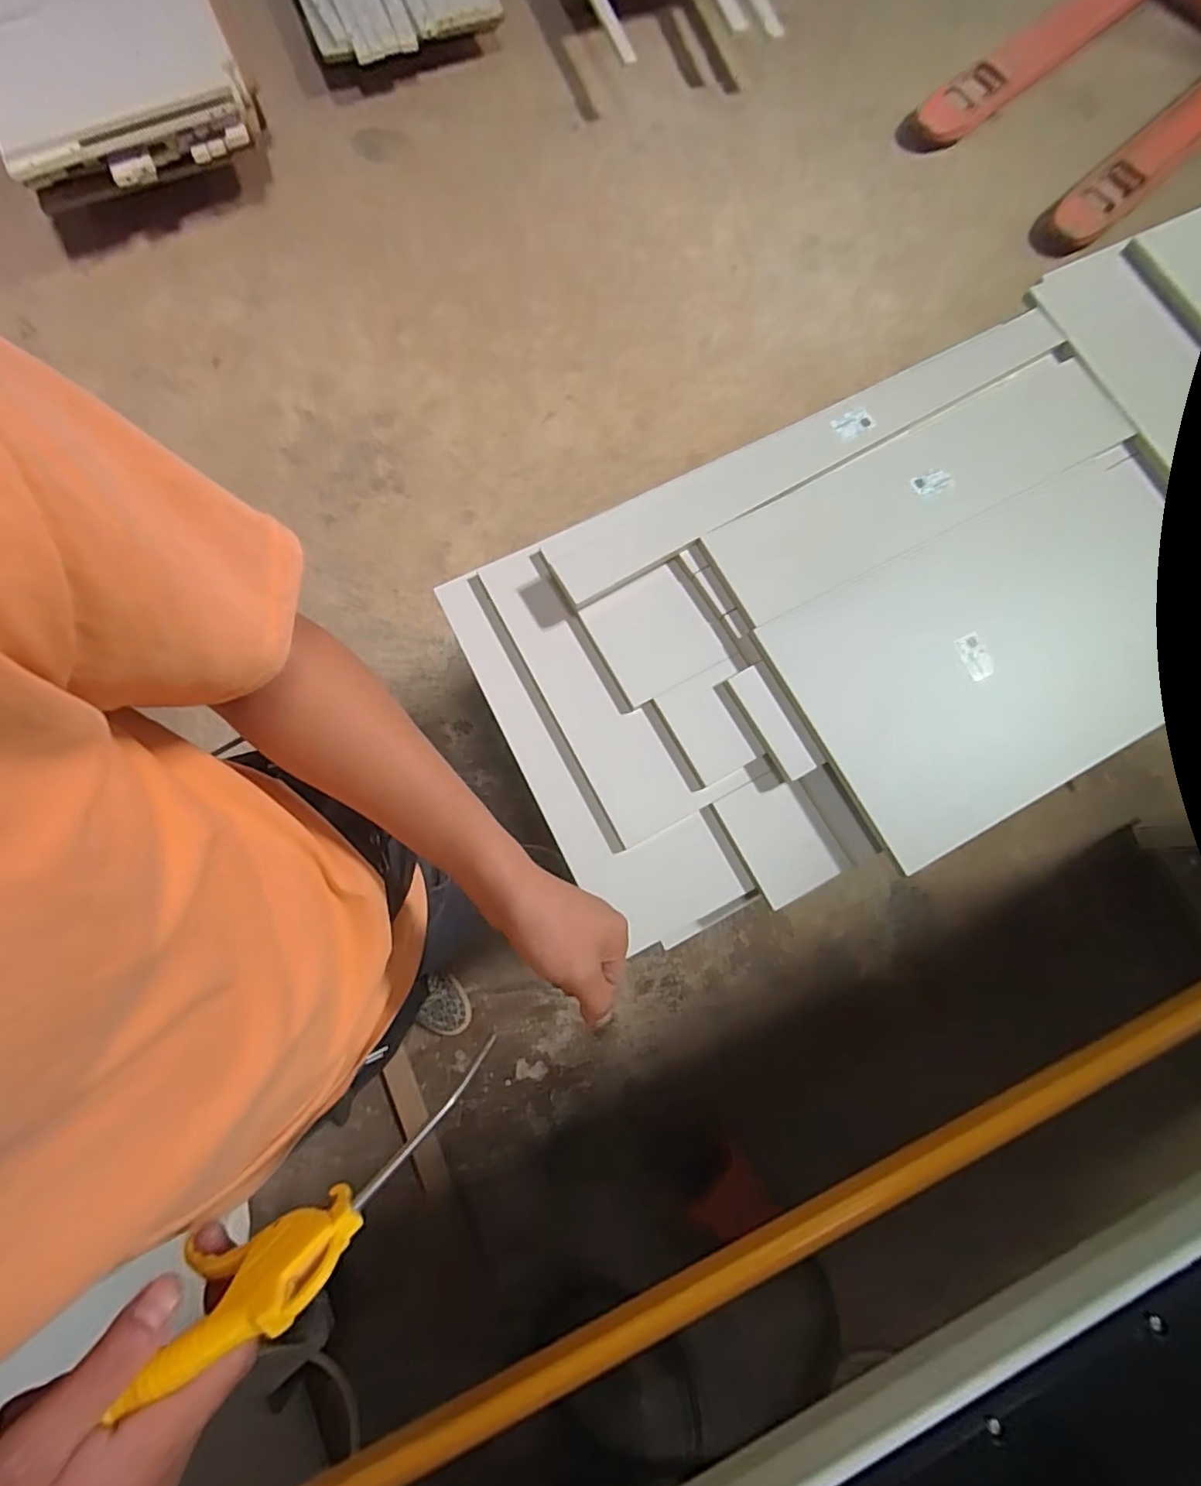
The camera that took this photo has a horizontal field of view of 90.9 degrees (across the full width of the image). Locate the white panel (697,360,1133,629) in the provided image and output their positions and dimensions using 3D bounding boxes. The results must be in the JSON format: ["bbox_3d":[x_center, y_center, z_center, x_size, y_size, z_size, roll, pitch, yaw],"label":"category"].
[{"bbox_3d":[0.433,-0.350,0.805,0.585,0.013,0.147,-27,80,-7],"label":"white panel"}]

